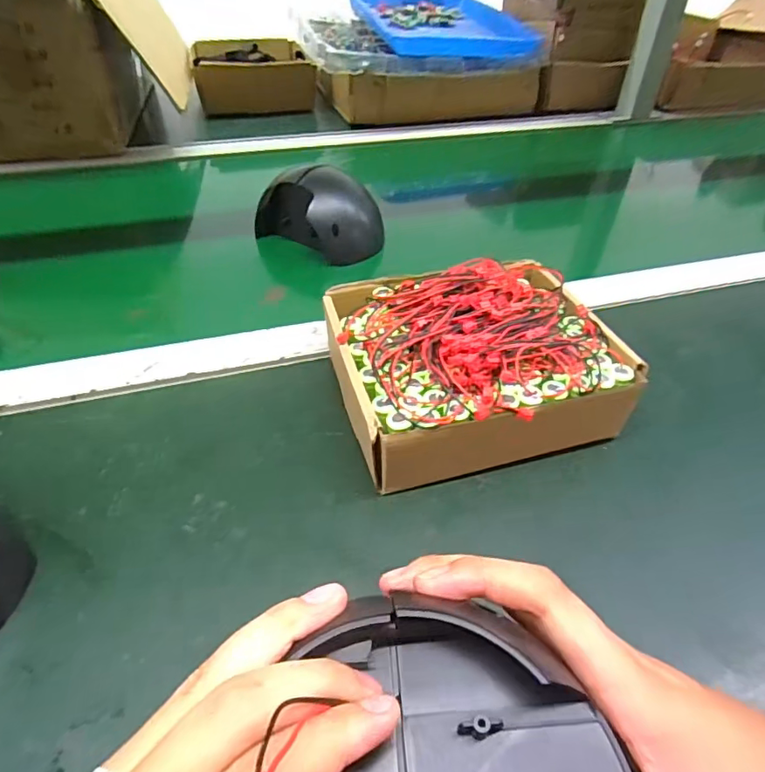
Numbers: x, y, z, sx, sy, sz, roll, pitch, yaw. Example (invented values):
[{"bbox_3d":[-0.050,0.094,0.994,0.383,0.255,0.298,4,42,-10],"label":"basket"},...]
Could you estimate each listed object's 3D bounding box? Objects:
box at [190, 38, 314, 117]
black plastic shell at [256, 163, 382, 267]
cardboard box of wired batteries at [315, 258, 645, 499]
[{"bbox_3d":[-0.222,-0.525,0.866,0.182,0.076,0.226,-11,45,-13],"label":"box"},{"bbox_3d":[-0.057,-0.170,0.502,0.104,0.064,0.081,29,50,26],"label":"black plastic shell"},{"bbox_3d":[0.056,-0.013,0.331,0.172,0.070,0.160,-10,45,-12],"label":"cardboard box of wired batteries"}]

